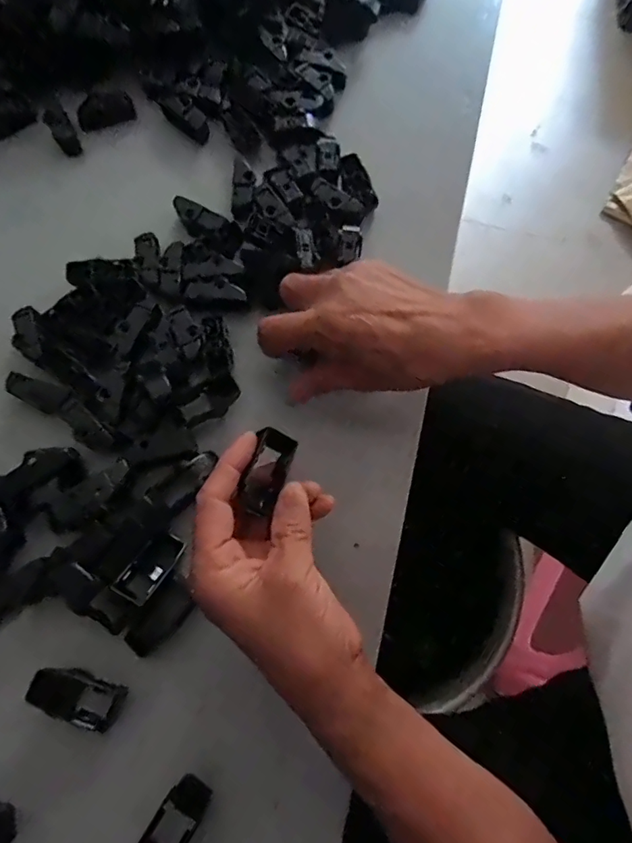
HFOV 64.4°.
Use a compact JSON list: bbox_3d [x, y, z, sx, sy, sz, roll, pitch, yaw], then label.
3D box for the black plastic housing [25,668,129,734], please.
[{"bbox_3d":[-0.136,0.156,0.284,0.049,0.014,0.024,21,75,6],"label":"black plastic housing"}]

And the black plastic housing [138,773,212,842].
[{"bbox_3d":[-0.077,0.218,0.272,0.022,0.014,0.048,33,77,9],"label":"black plastic housing"}]

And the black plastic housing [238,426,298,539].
[{"bbox_3d":[-0.029,0.030,0.281,0.023,0.021,0.052,19,75,6],"label":"black plastic housing"}]

